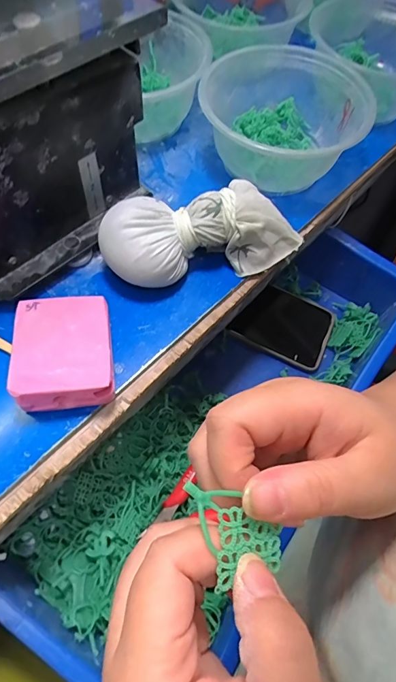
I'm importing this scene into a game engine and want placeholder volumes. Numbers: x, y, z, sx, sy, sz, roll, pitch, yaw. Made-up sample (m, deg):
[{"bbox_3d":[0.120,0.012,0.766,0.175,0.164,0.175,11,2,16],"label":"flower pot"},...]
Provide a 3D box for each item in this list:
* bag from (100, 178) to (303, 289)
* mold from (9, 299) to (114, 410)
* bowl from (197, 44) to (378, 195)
[{"bbox_3d":[0.006,-0.073,0.287,0.146,0.050,0.054,-15,65,-11],"label":"bag"},{"bbox_3d":[-0.084,0.007,0.253,0.058,0.030,0.074,-7,63,-7],"label":"mold"},{"bbox_3d":[0.068,-0.179,0.335,0.125,0.065,0.128,2,63,-3],"label":"bowl"}]

